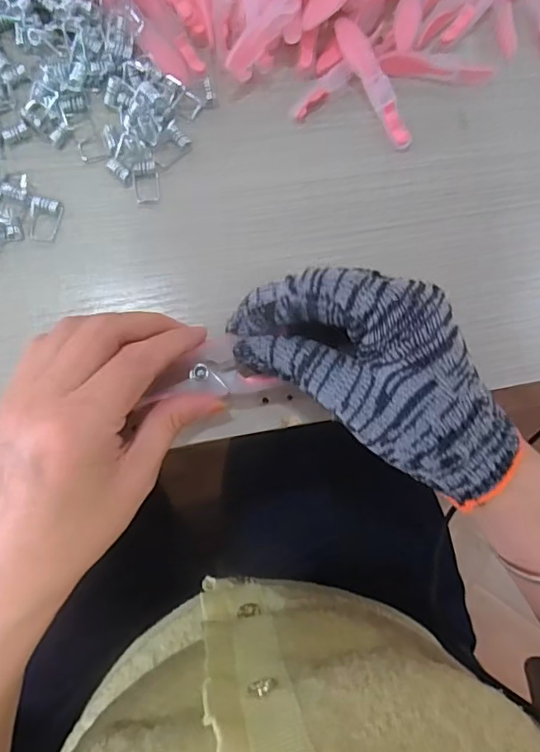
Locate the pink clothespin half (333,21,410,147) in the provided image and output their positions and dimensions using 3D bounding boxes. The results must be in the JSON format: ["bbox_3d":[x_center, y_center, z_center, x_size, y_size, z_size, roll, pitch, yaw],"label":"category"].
[{"bbox_3d":[0.060,-0.168,0.301,0.014,0.010,0.078,-30,86,-10],"label":"pink clothespin half"}]

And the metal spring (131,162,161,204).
[{"bbox_3d":[-0.067,-0.106,0.286,0.014,0.004,0.023,-9,83,-8],"label":"metal spring"}]

